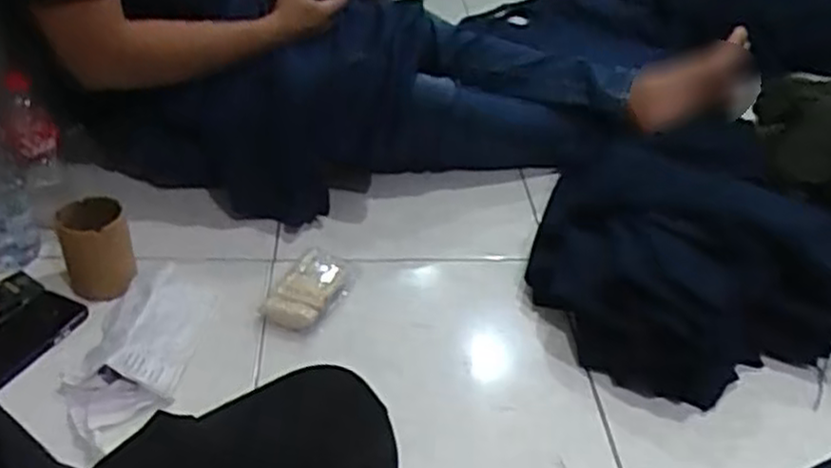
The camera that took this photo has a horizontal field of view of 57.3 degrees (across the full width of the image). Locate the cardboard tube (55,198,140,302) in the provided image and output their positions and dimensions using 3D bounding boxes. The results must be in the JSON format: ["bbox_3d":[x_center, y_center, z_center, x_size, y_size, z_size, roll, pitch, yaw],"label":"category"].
[{"bbox_3d":[-0.406,0.025,0.975,0.082,0.116,0.075,-19,42,-27],"label":"cardboard tube"}]

